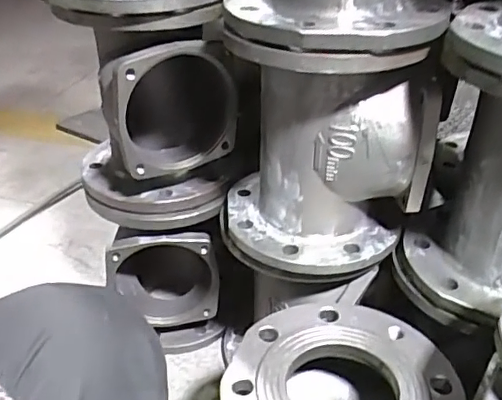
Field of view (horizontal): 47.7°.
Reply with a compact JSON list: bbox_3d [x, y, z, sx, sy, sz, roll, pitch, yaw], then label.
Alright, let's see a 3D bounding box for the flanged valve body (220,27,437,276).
[{"bbox_3d":[0.069,-0.062,0.601,0.189,0.239,0.184,0,33,0],"label":"flanged valve body"}]

